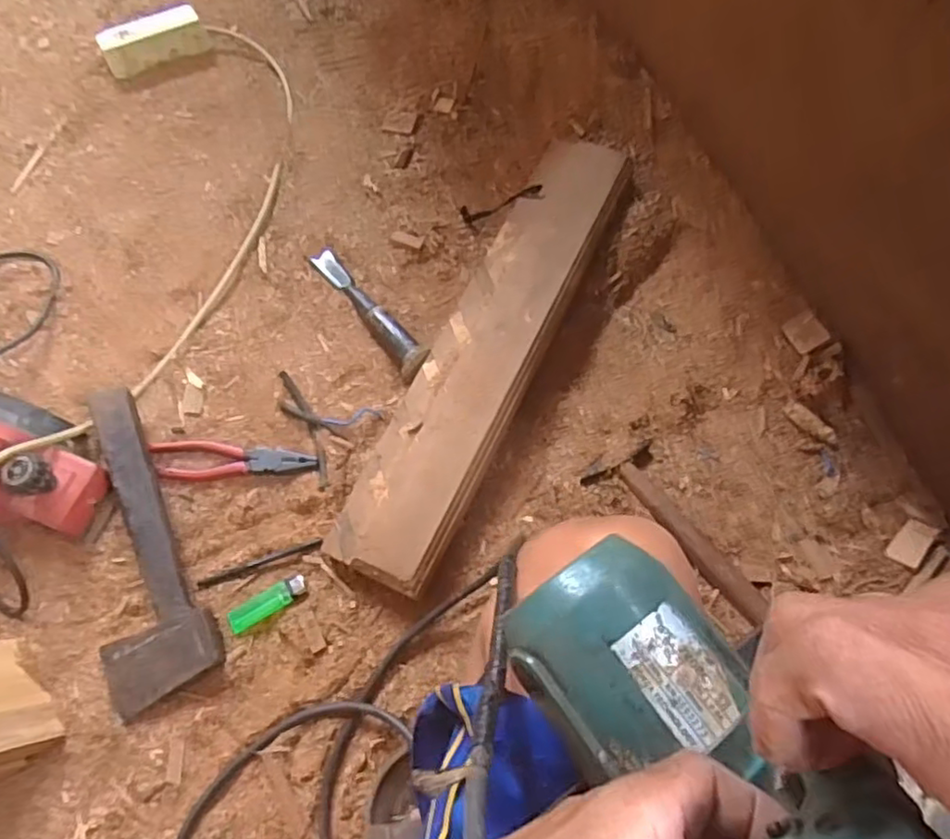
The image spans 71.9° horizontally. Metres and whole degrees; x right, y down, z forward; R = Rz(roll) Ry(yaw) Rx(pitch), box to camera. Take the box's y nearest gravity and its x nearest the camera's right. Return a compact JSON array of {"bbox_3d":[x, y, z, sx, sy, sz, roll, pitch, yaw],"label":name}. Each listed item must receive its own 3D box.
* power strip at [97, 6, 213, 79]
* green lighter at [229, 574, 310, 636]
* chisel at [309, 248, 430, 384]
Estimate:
[{"bbox_3d":[-0.513,-0.606,1.050,0.162,0.057,0.056,-27,67,-11],"label":"power strip"},{"bbox_3d":[-0.213,0.189,0.674,0.081,0.010,0.024,-29,68,-12],"label":"green lighter"},{"bbox_3d":[-0.131,-0.139,0.806,0.037,0.036,0.235,-33,69,-13],"label":"chisel"}]

